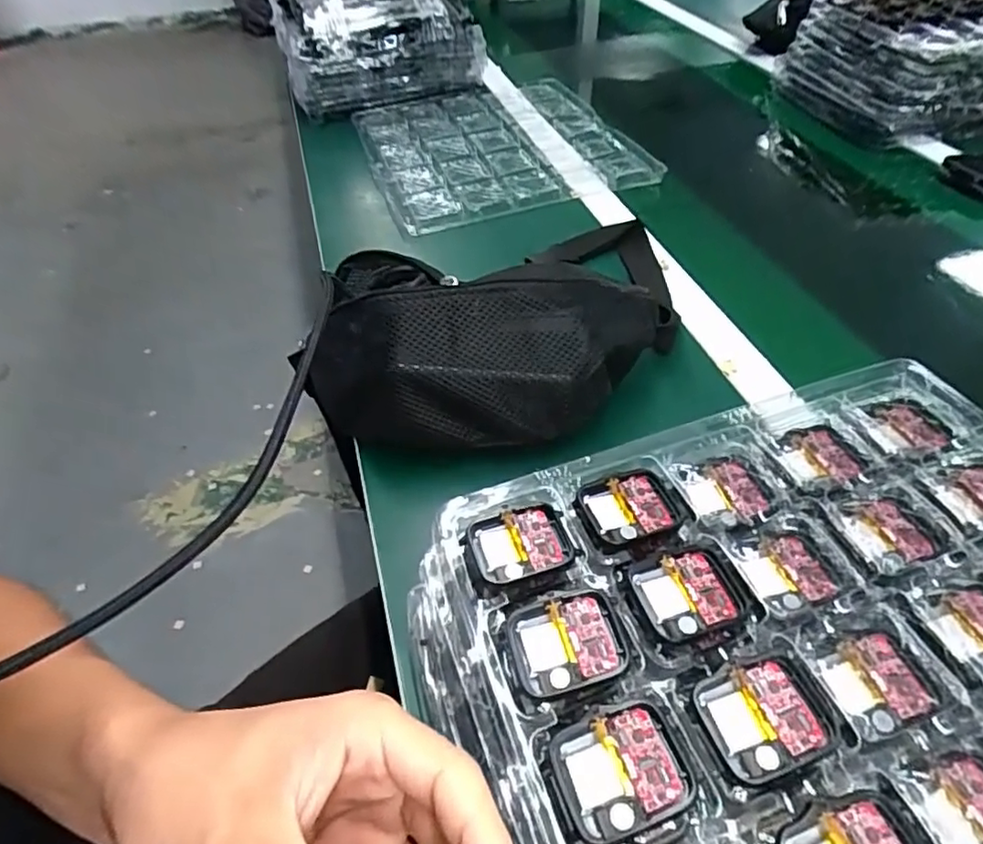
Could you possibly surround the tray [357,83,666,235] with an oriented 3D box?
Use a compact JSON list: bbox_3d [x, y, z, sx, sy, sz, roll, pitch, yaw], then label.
[{"bbox_3d":[0.005,-0.359,0.812,0.320,0.029,0.335,-14,48,-11],"label":"tray"}]

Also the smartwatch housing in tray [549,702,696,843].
[{"bbox_3d":[0.045,0.120,0.214,0.043,0.011,0.036,-14,48,-10],"label":"smartwatch housing in tray"}]

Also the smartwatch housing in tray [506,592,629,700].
[{"bbox_3d":[0.030,0.087,0.244,0.042,0.010,0.037,-11,48,-8],"label":"smartwatch housing in tray"}]

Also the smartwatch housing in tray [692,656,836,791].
[{"bbox_3d":[0.099,0.107,0.224,0.044,0.008,0.037,-15,48,-12],"label":"smartwatch housing in tray"}]

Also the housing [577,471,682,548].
[{"bbox_3d":[0.066,0.041,0.294,0.047,0.006,0.036,-14,48,-11],"label":"housing"}]

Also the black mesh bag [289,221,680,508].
[{"bbox_3d":[0.004,-0.064,0.458,0.282,0.099,0.155,-16,48,-12],"label":"black mesh bag"}]

